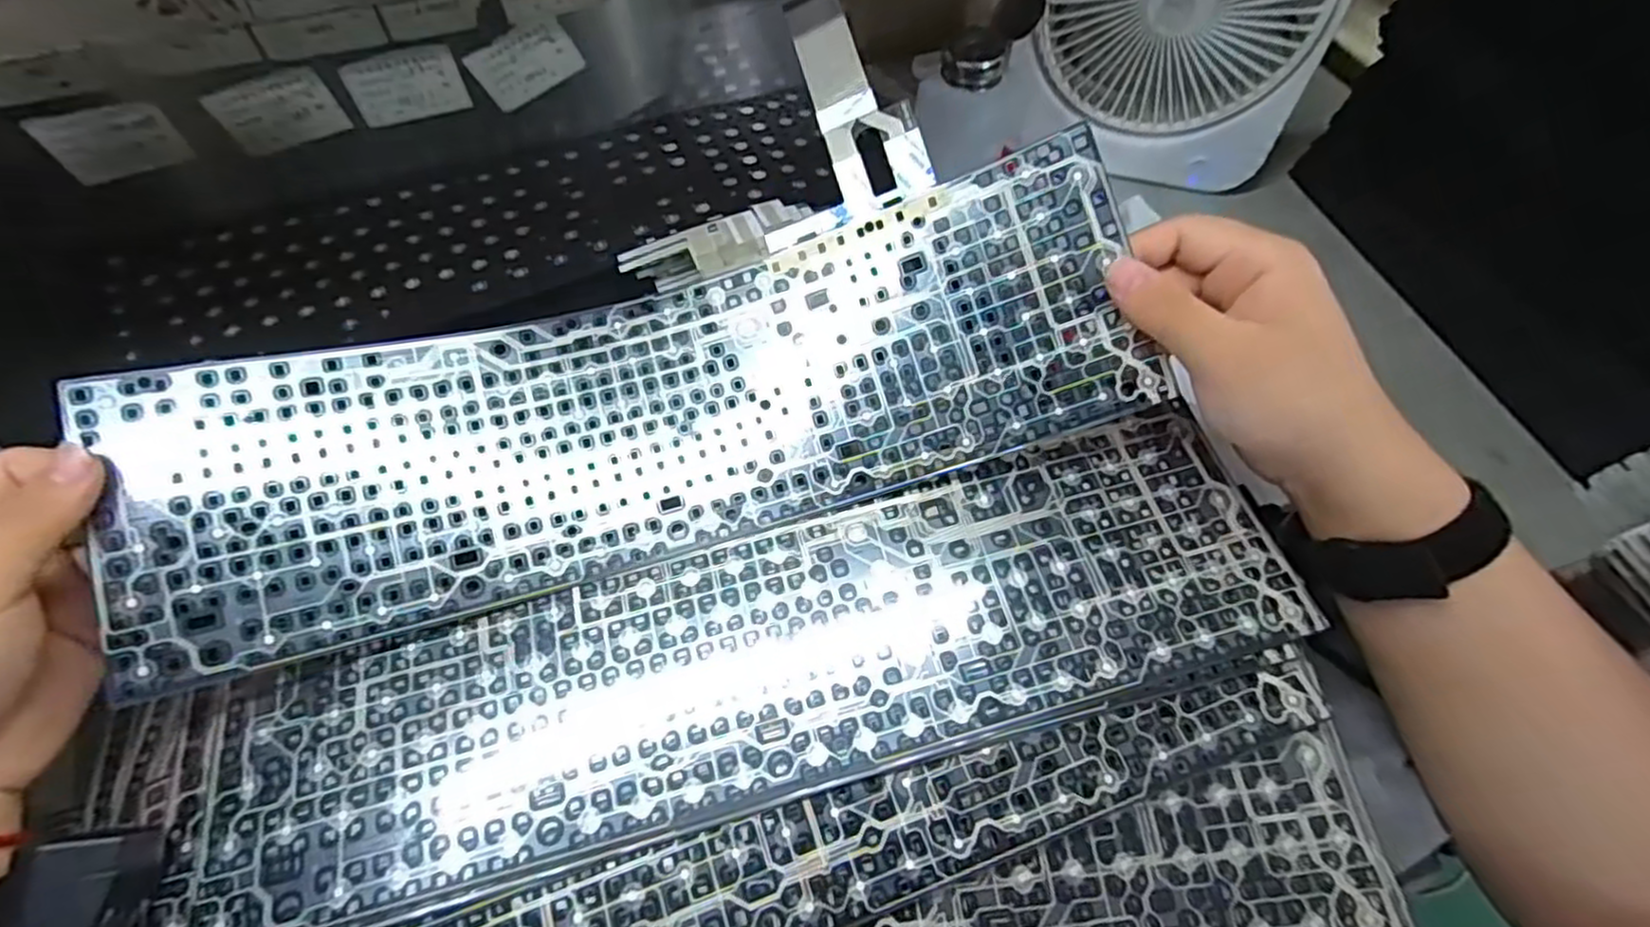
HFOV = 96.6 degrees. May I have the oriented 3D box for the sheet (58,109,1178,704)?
[{"bbox_3d":[-0.064,-0.035,0.312,0.415,0.059,0.137,-17,68,-6],"label":"sheet"}]

